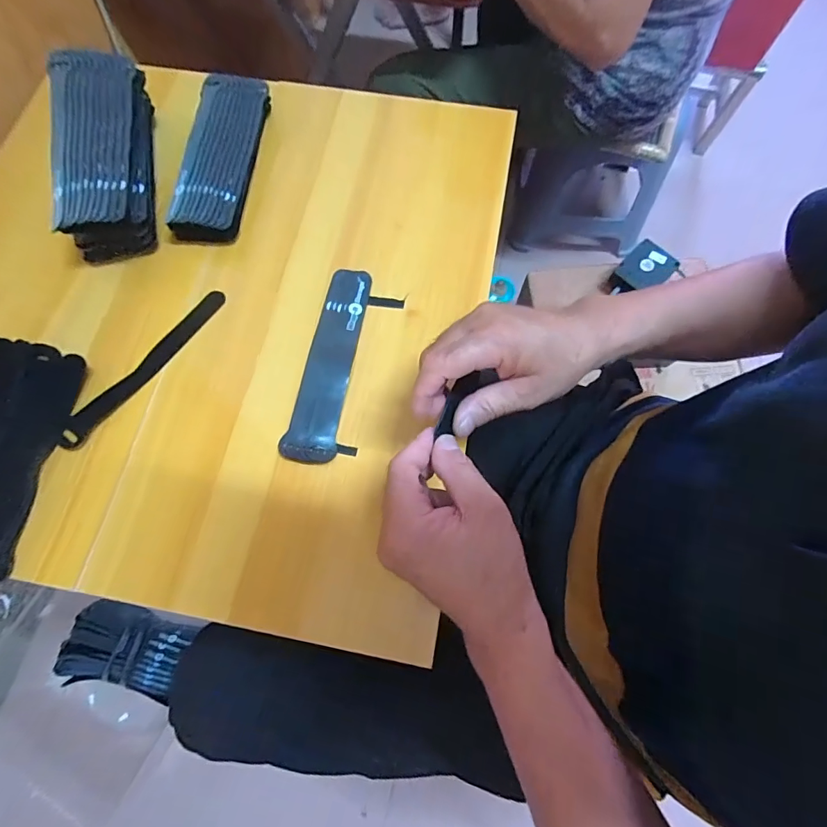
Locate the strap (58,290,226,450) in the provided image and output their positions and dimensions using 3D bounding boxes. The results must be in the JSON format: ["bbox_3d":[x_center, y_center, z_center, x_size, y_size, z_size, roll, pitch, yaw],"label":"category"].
[{"bbox_3d":[-0.256,-0.046,0.418,0.021,0.013,0.195,35,75,11],"label":"strap"}]

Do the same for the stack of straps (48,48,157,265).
[{"bbox_3d":[-0.313,-0.260,0.446,0.081,0.073,0.206,-7,72,-2],"label":"stack of straps"}]

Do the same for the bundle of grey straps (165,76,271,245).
[{"bbox_3d":[-0.209,-0.275,0.474,0.070,0.040,0.205,5,72,2],"label":"bundle of grey straps"}]

